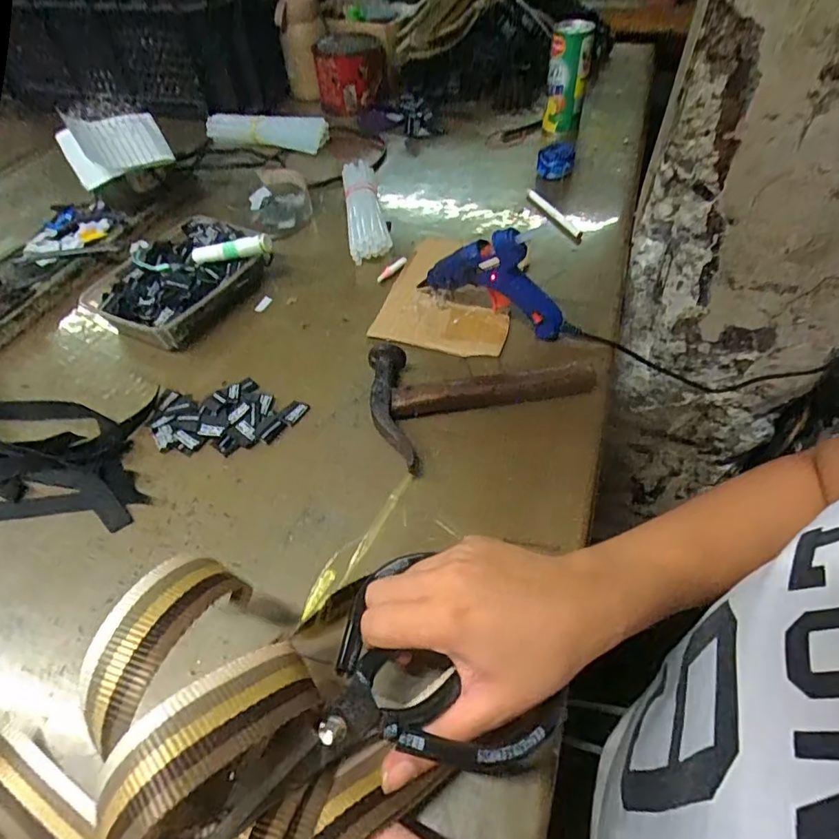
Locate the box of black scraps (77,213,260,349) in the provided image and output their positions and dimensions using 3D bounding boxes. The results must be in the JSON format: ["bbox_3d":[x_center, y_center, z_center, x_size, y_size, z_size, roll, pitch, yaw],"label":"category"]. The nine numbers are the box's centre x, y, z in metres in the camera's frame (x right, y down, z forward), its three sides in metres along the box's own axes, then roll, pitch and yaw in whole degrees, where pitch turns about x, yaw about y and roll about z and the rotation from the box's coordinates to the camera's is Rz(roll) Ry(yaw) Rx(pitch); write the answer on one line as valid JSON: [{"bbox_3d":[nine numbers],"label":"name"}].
[{"bbox_3d":[-0.240,-0.148,0.544,0.140,0.039,0.180,16,54,15],"label":"box of black scraps"}]

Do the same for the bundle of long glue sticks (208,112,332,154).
[{"bbox_3d":[-0.228,-0.422,0.761,0.193,0.033,0.039,14,53,14],"label":"bundle of long glue sticks"}]

